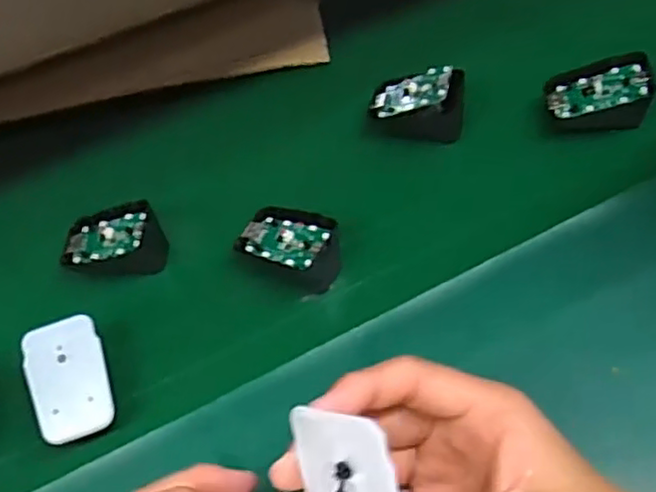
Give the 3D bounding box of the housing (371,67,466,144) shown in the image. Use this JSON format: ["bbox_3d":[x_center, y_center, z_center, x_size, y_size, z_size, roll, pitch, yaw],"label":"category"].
[{"bbox_3d":[0.066,-0.106,0.497,0.067,0.050,0.033,7,60,13],"label":"housing"}]

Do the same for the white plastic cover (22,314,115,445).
[{"bbox_3d":[-0.154,0.078,0.404,0.044,0.004,0.070,-18,74,-8],"label":"white plastic cover"}]

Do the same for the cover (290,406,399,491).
[{"bbox_3d":[0.007,0.094,0.248,0.042,0.067,0.008,-2,14,38],"label":"cover"}]

